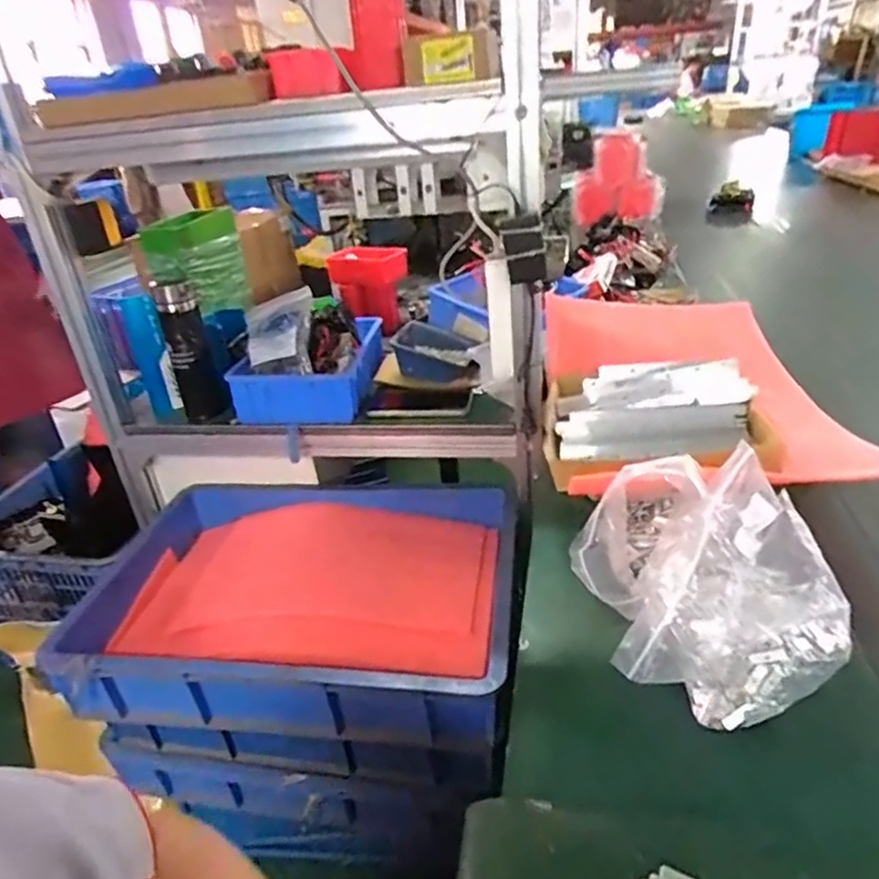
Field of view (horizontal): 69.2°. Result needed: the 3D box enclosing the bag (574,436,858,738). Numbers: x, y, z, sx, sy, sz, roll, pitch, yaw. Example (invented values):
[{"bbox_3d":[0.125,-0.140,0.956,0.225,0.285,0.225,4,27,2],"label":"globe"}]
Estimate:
[{"bbox_3d":[0.198,0.098,0.550,0.169,0.176,0.238,-13,29,-14],"label":"bag"}]

